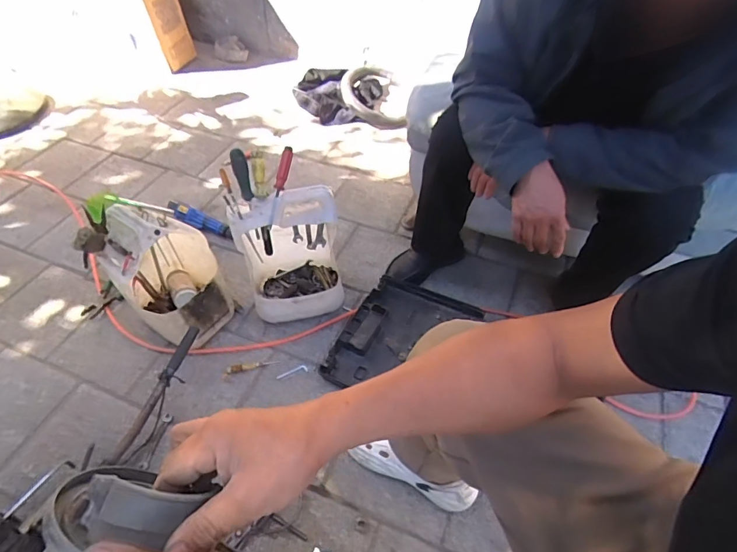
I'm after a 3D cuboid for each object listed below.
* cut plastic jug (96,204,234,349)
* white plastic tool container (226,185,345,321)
[{"bbox_3d":[-0.469,-0.002,1.021,0.217,0.313,0.246,-23,53,-19],"label":"cut plastic jug"},{"bbox_3d":[-0.187,-0.052,1.044,0.219,0.340,0.195,-11,50,-9],"label":"white plastic tool container"}]

